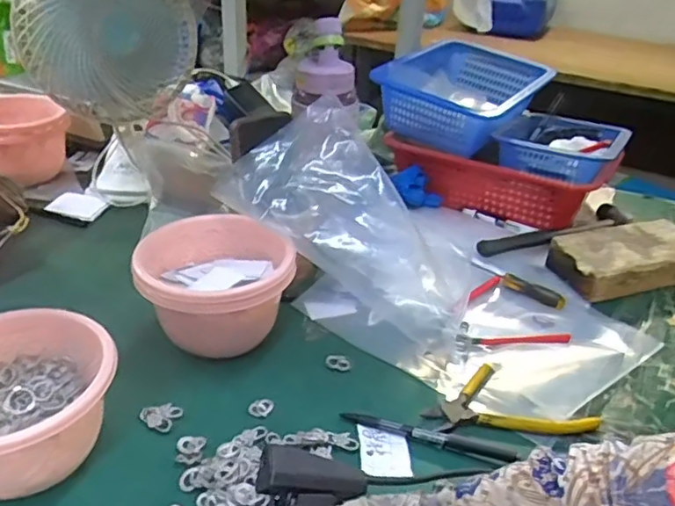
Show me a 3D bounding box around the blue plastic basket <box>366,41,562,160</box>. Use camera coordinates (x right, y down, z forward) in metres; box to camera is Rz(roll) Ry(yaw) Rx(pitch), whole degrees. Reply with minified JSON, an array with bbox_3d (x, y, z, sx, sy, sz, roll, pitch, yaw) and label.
[{"bbox_3d":[0.199,-0.246,0.911,0.198,0.101,0.302,17,33,22],"label":"blue plastic basket"}]

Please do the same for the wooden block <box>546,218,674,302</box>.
[{"bbox_3d":[0.370,0.004,0.759,0.184,0.044,0.093,-8,32,-18],"label":"wooden block"}]

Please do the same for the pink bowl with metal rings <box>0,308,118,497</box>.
[{"bbox_3d":[-0.248,0.118,0.461,0.134,0.086,0.141,2,30,-1],"label":"pink bowl with metal rings"}]

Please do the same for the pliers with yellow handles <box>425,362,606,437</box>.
[{"bbox_3d":[0.153,0.134,0.545,0.149,0.014,0.072,1,30,-3],"label":"pliers with yellow handles"}]

